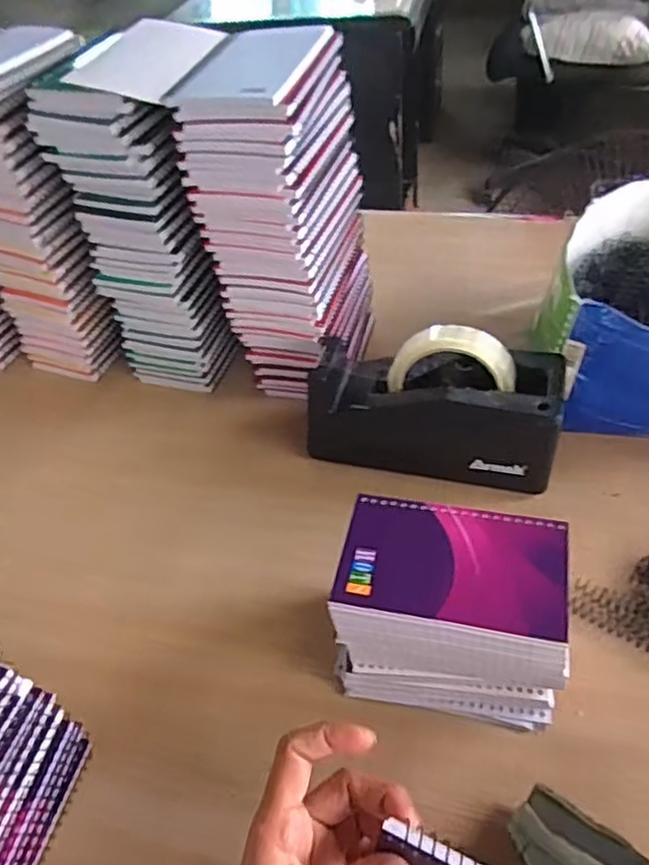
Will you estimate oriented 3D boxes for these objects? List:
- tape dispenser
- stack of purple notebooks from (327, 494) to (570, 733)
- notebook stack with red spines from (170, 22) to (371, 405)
[{"bbox_3d":[0.086,-0.021,0.545,0.197,0.119,0.074,7,48,14],"label":"tape dispenser"},{"bbox_3d":[0.078,0.112,0.420,0.129,0.109,0.085,6,48,13],"label":"stack of purple notebooks"},{"bbox_3d":[-0.029,-0.167,0.598,0.107,0.305,0.139,4,47,11],"label":"notebook stack with red spines"}]

